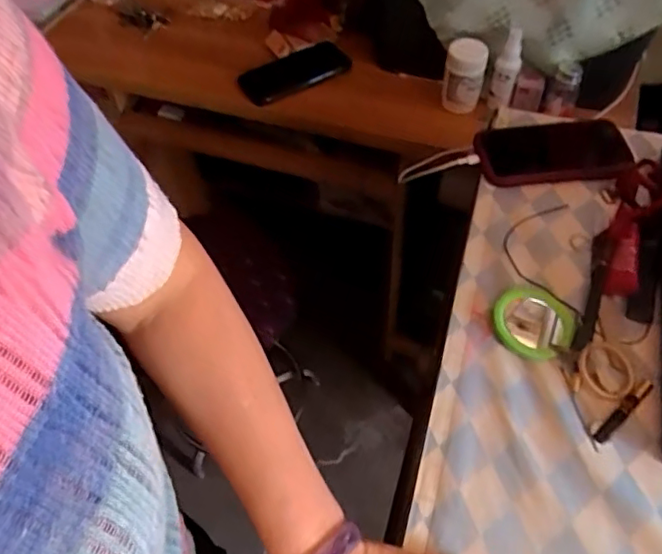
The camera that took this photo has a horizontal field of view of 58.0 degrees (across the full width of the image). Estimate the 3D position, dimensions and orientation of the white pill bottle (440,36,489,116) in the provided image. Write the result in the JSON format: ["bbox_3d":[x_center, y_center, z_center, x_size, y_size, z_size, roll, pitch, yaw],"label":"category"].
[{"bbox_3d":[0.190,-0.287,0.857,0.057,0.083,0.057,11,55,10],"label":"white pill bottle"}]

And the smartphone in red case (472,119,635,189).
[{"bbox_3d":[0.238,-0.135,0.639,0.158,0.013,0.093,1,54,0],"label":"smartphone in red case"}]

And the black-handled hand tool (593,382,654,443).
[{"bbox_3d":[0.227,0.104,0.463,0.064,0.010,0.010,-36,62,-24],"label":"black-handled hand tool"}]

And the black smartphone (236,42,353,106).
[{"bbox_3d":[-0.053,-0.324,0.946,0.188,0.014,0.089,-32,59,-20],"label":"black smartphone"}]

